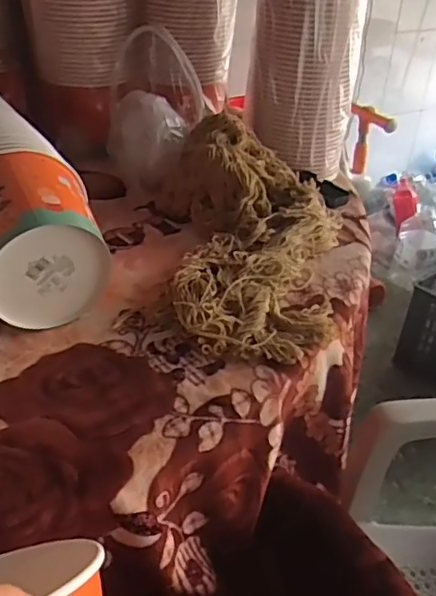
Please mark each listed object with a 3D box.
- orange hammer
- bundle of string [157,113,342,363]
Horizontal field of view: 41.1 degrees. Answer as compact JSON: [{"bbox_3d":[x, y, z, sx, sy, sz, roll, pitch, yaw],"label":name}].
[{"bbox_3d":[0.443,-0.455,1.719,0.045,0.204,0.210,-5,36,-11],"label":"orange hammer"},{"bbox_3d":[0.046,-0.091,0.739,0.243,0.105,0.403,1,35,-2],"label":"bundle of string"}]

